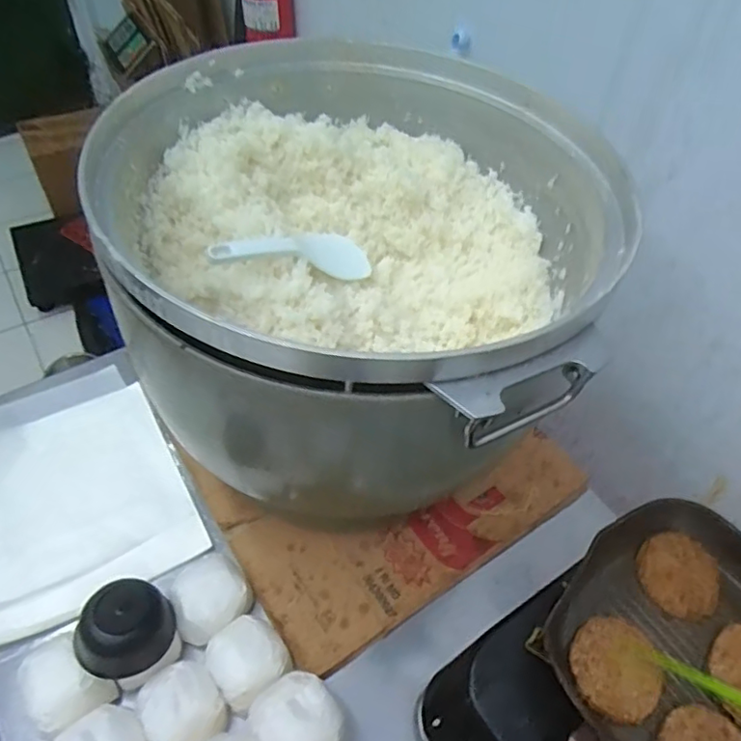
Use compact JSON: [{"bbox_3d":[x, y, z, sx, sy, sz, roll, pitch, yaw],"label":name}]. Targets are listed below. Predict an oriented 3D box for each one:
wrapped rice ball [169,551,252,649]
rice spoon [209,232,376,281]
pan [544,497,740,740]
[{"bbox_3d":[-0.174,0.243,0.637,0.083,0.040,0.086,2,51,-3],"label":"wrapped rice ball"},{"bbox_3d":[-0.077,-0.119,0.586,0.185,0.023,0.060,-7,46,-47],"label":"rice spoon"},{"bbox_3d":[0.204,0.280,0.471,0.413,0.041,0.222,-27,58,-24],"label":"pan"}]

